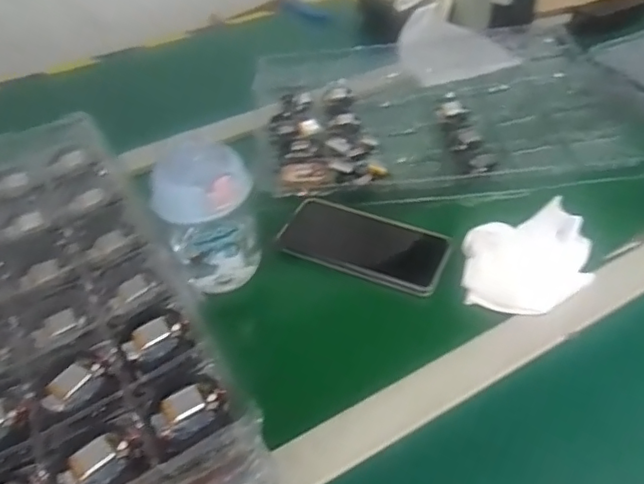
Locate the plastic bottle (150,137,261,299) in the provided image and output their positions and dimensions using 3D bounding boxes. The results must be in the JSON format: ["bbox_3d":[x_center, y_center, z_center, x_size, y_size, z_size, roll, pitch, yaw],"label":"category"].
[{"bbox_3d":[-0.100,-0.021,0.513,0.078,0.141,0.064,-14,44,-11],"label":"plastic bottle"}]

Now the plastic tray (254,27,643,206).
[{"bbox_3d":[0.143,-0.171,0.735,0.429,0.030,0.336,-8,43,-5],"label":"plastic tray"}]

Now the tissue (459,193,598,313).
[{"bbox_3d":[0.198,0.011,0.549,0.146,0.022,0.101,-30,49,-25],"label":"tissue"}]

